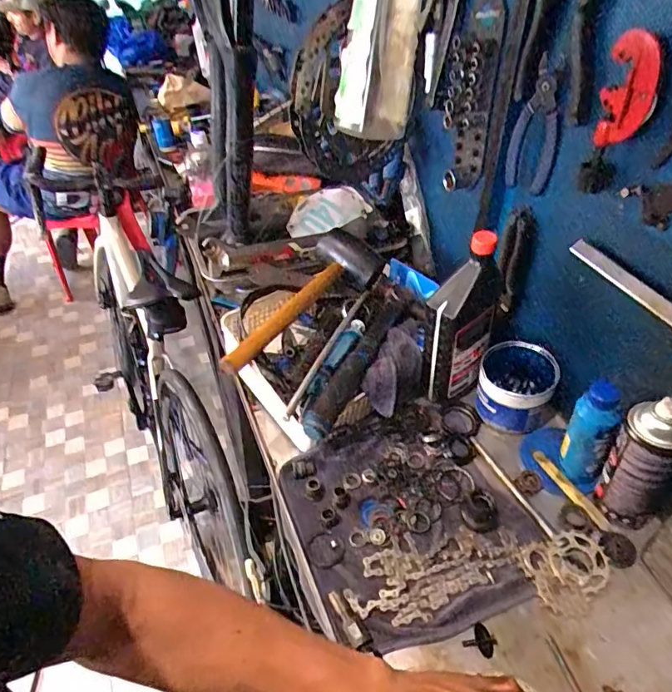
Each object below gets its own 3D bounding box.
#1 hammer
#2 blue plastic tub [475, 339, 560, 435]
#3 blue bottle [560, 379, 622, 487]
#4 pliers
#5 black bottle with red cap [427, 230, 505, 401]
[{"bbox_3d":[-0.055,-0.082,0.781,0.091,0.061,0.342,31,52,31],"label":"hammer"},{"bbox_3d":[0.256,0.059,0.723,0.100,0.098,0.091,-1,42,1],"label":"blue plastic tub"},{"bbox_3d":[0.304,0.112,0.611,0.034,0.150,0.043,-8,42,-6],"label":"blue bottle"},{"bbox_3d":[0.245,-0.265,0.627,0.023,0.145,0.072,-11,43,-9],"label":"pliers"},{"bbox_3d":[0.171,-0.022,0.700,0.102,0.275,0.050,-24,46,-22],"label":"black bottle with red cap"}]

